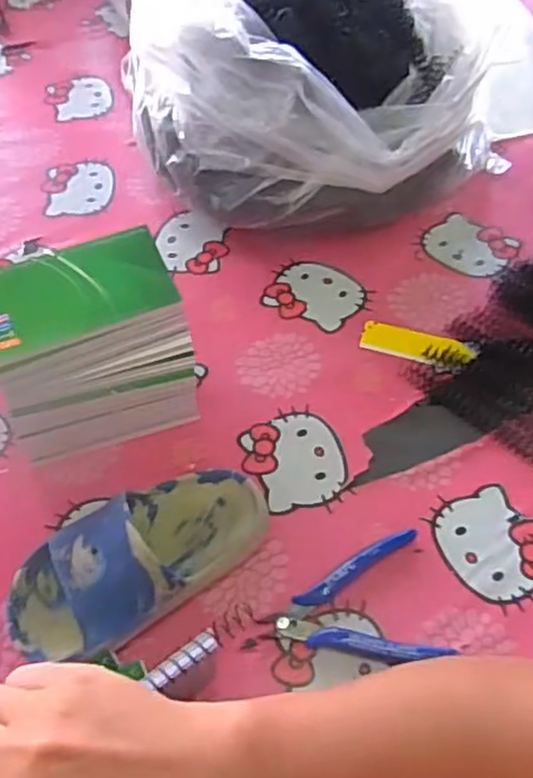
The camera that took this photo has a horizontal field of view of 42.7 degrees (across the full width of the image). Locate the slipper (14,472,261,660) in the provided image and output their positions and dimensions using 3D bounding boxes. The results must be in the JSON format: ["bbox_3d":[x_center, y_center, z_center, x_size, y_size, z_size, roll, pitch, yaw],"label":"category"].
[{"bbox_3d":[-0.081,0.107,0.442,0.180,0.057,0.085,-31,62,-18],"label":"slipper"}]

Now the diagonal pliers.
[{"bbox_3d":[0.055,0.143,0.443,0.110,0.013,0.080,-11,57,-6],"label":"diagonal pliers"}]

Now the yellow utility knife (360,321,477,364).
[{"bbox_3d":[0.124,-0.036,0.563,0.091,0.006,0.029,17,59,12],"label":"yellow utility knife"}]

